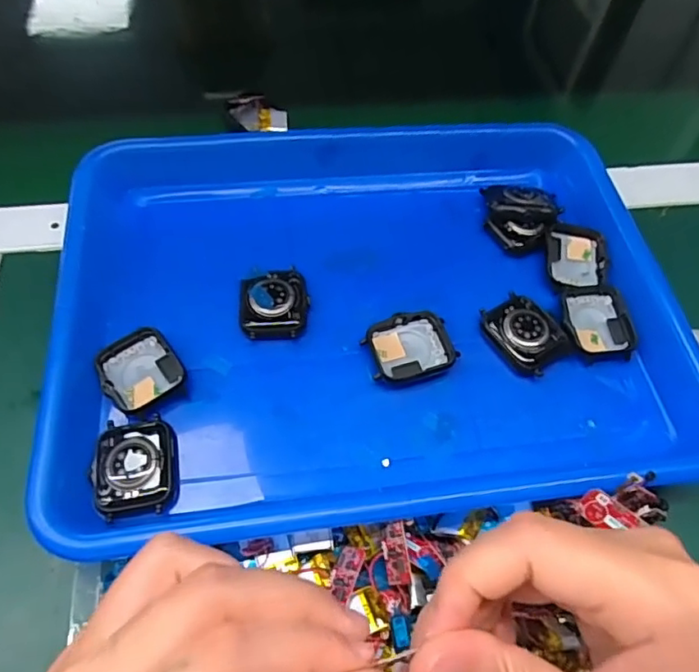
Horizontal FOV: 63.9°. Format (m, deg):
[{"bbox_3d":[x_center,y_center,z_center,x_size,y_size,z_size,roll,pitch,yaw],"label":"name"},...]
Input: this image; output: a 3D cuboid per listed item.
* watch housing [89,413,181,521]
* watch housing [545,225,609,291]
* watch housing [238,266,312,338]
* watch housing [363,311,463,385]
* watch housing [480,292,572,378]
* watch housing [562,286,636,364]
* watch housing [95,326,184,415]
[{"bbox_3d":[-0.099,0.059,0.260,0.037,0.008,0.044,-8,59,-8],"label":"watch housing"},{"bbox_3d":[0.137,-0.047,0.341,0.037,0.012,0.044,5,58,0],"label":"watch housing"},{"bbox_3d":[-0.041,-0.017,0.310,0.037,0.013,0.040,-4,59,-5],"label":"watch housing"},{"bbox_3d":[0.033,0.006,0.302,0.044,0.009,0.035,-13,60,-11],"label":"watch housing"},{"bbox_3d":[0.098,-0.002,0.310,0.039,0.012,0.044,-24,62,-17],"label":"watch housing"},{"bbox_3d":[0.139,-0.008,0.317,0.038,0.008,0.043,-5,59,-6],"label":"watch housing"},{"bbox_3d":[-0.107,0.016,0.286,0.037,0.006,0.040,-35,66,-22],"label":"watch housing"}]

